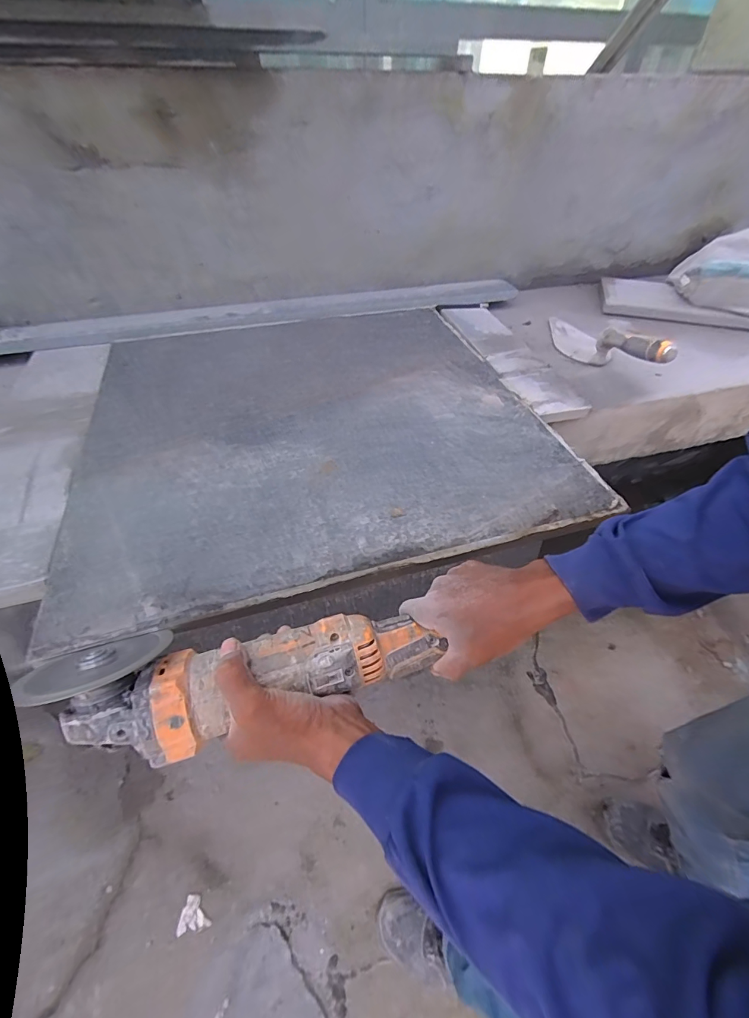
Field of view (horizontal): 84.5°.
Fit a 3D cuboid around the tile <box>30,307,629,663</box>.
[{"bbox_3d":[-0.085,-0.144,0.593,0.589,0.009,0.583,-12,50,-12],"label":"tile"}]

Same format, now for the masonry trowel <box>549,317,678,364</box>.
[{"bbox_3d":[0.388,-0.296,0.733,0.063,0.069,0.328,-5,27,-5],"label":"masonry trowel"}]

